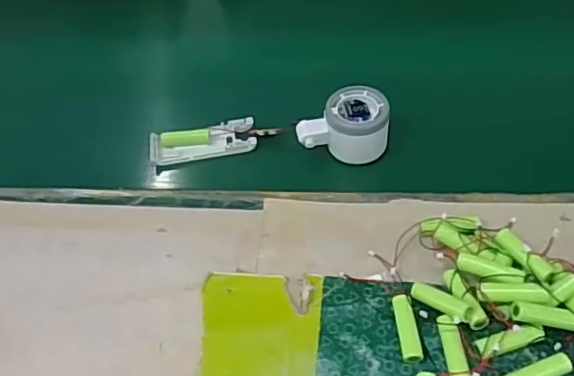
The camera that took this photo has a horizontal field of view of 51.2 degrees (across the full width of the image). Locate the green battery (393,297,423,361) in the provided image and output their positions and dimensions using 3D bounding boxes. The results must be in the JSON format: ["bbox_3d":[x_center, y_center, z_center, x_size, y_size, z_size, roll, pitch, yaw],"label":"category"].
[{"bbox_3d":[0.089,0.103,0.442,0.014,0.011,0.048,-5,48,0],"label":"green battery"}]

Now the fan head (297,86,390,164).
[{"bbox_3d":[0.054,-0.061,0.575,0.083,0.049,0.053,0,48,5],"label":"fan head"}]

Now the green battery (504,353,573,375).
[{"bbox_3d":[0.174,0.131,0.417,0.052,0.013,0.014,-17,49,-10],"label":"green battery"}]

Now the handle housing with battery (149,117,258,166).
[{"bbox_3d":[-0.085,-0.045,0.603,0.105,0.015,0.039,-11,48,-5],"label":"handle housing with battery"}]

